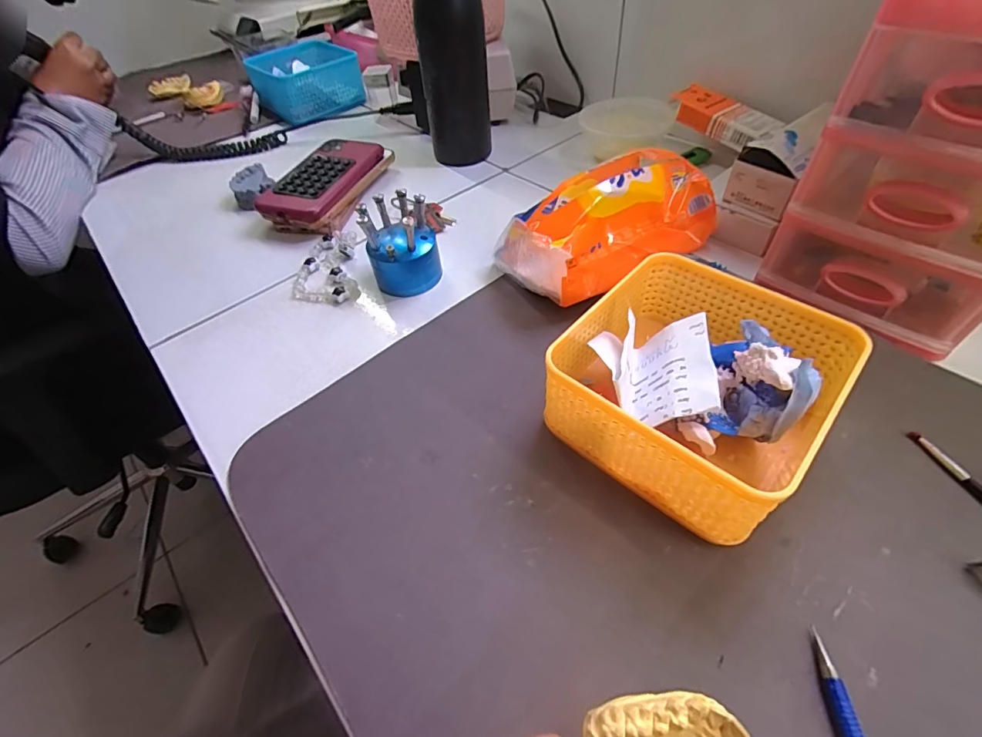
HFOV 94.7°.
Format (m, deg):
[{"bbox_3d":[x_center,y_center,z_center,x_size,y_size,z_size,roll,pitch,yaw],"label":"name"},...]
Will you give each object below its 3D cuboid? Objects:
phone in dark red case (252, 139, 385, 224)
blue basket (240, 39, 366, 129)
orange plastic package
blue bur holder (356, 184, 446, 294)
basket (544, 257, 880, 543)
[{"bbox_3d":[-0.179,-0.205,0.483,0.073,0.014,0.143,18,57,7],"label":"phone in dark red case"},{"bbox_3d":[-0.285,-0.439,0.684,0.140,0.070,0.158,-30,53,-19],"label":"blue basket"},{"bbox_3d":[0.097,-0.124,0.376,0.173,0.078,0.098,-30,53,-19],"label":"orange plastic package"},{"bbox_3d":[-0.076,-0.106,0.382,0.060,0.069,0.052,-14,50,-6],"label":"blue bur holder"},{"bbox_3d":[0.117,0.008,0.266,0.132,0.066,0.134,32,59,28],"label":"basket"}]

